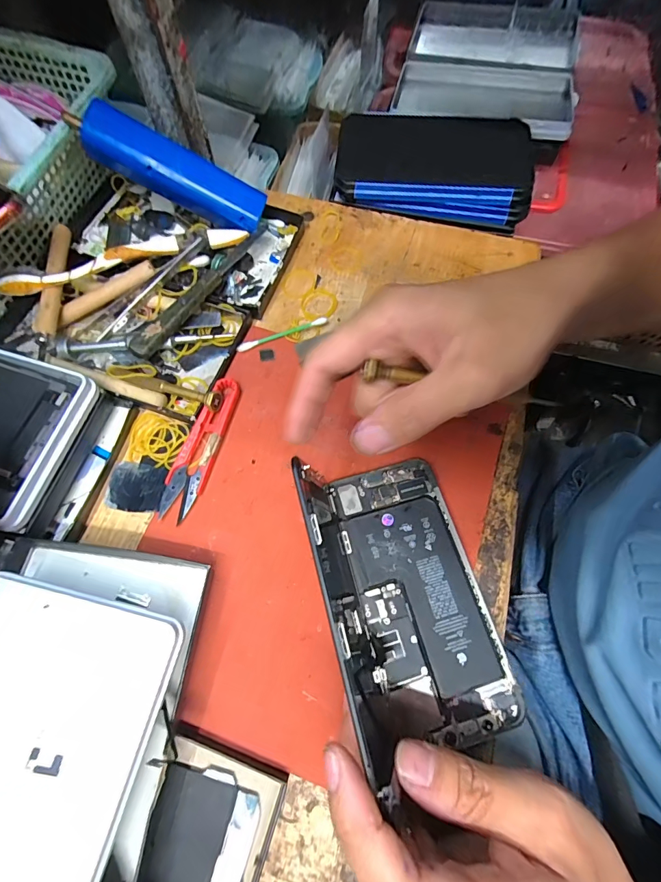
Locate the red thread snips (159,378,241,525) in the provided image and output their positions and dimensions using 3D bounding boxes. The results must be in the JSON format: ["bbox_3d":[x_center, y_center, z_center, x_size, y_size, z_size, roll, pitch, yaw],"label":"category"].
[{"bbox_3d":[-0.087,0.003,0.268,0.023,0.011,0.099,17,69,6],"label":"red thread snips"}]

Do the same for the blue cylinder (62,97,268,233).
[{"bbox_3d":[-0.119,-0.203,0.299,0.136,0.029,0.028,19,68,-19],"label":"blue cylinder"}]

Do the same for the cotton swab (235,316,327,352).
[{"bbox_3d":[-0.037,-0.083,0.306,0.072,0.007,0.007,-23,71,-9],"label":"cotton swab"}]

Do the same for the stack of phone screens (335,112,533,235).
[{"bbox_3d":[0.098,-0.263,0.373,0.177,0.030,0.100,8,69,2],"label":"stack of phone screens"}]

